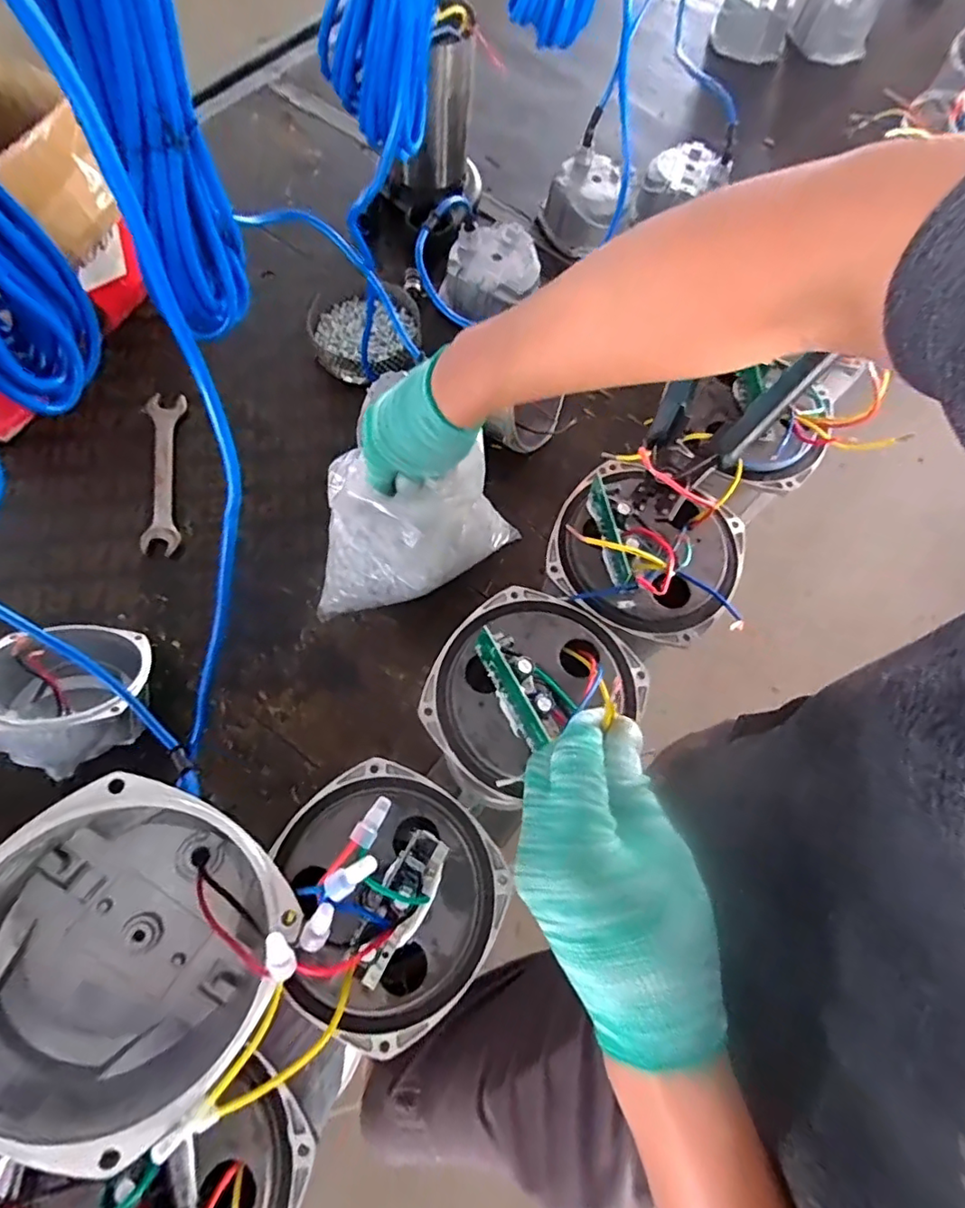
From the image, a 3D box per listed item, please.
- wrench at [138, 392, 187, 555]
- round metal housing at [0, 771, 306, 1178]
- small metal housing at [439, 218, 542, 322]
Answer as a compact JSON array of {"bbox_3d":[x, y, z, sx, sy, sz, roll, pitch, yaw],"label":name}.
[{"bbox_3d":[-0.372,-0.157,0.660,0.038,0.014,0.212,-6,70,-5],"label":"wrench"},{"bbox_3d":[-0.172,0.161,0.273,0.132,0.090,0.132,7,71,-21],"label":"round metal housing"},{"bbox_3d":[0.013,-0.436,0.739,0.122,0.061,0.110,13,69,2],"label":"small metal housing"}]

